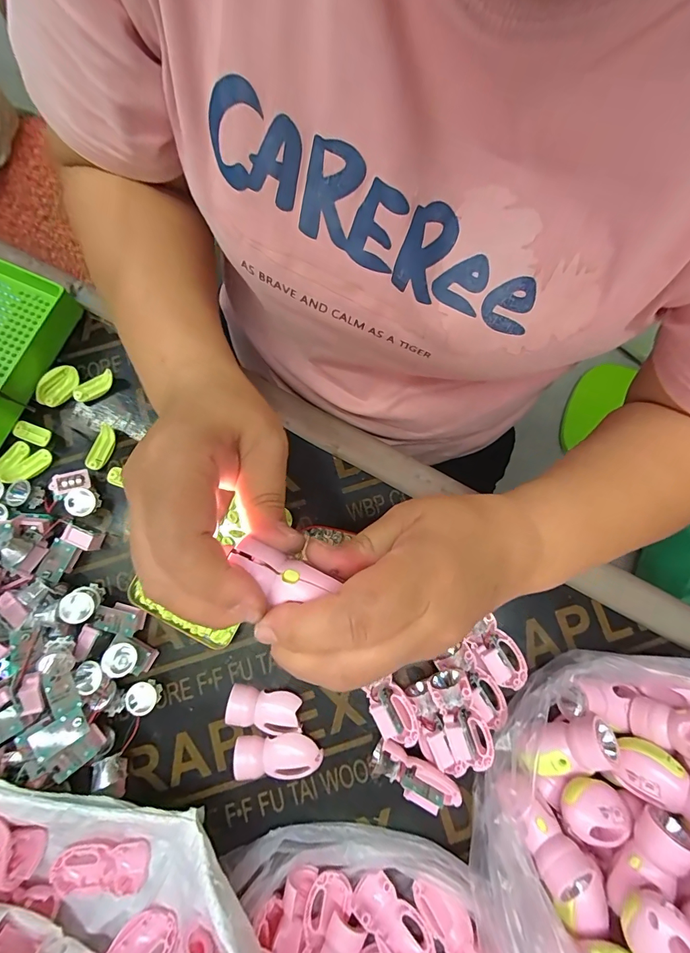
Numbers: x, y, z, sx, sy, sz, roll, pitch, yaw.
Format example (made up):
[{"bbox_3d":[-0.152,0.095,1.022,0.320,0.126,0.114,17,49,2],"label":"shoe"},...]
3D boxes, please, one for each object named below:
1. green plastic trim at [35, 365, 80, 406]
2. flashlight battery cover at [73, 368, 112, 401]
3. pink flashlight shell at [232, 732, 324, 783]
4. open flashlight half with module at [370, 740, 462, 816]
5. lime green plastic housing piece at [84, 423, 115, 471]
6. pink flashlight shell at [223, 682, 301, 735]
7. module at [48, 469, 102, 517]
[{"bbox_3d":[-0.263,-0.083,0.366,0.043,0.006,0.024,-48,118,-1],"label":"green plastic trim"},{"bbox_3d":[-0.231,-0.082,0.369,0.042,0.014,0.014,-29,80,-6],"label":"flashlight battery cover"},{"bbox_3d":[-0.052,0.222,0.312,0.066,0.014,0.035,-3,79,-1],"label":"pink flashlight shell"},{"bbox_3d":[0.052,0.226,0.305,0.066,0.025,0.029,28,80,5],"label":"open flashlight half with module"},{"bbox_3d":[-0.220,-0.026,0.362,0.018,0.011,0.041,18,79,4],"label":"lime green plastic housing piece"},{"bbox_3d":[-0.065,0.185,0.319,0.057,0.013,0.030,8,79,2],"label":"pink flashlight shell"},{"bbox_3d":[-0.233,0.016,0.347,0.028,0.020,0.040,-16,79,-3],"label":"module"}]

